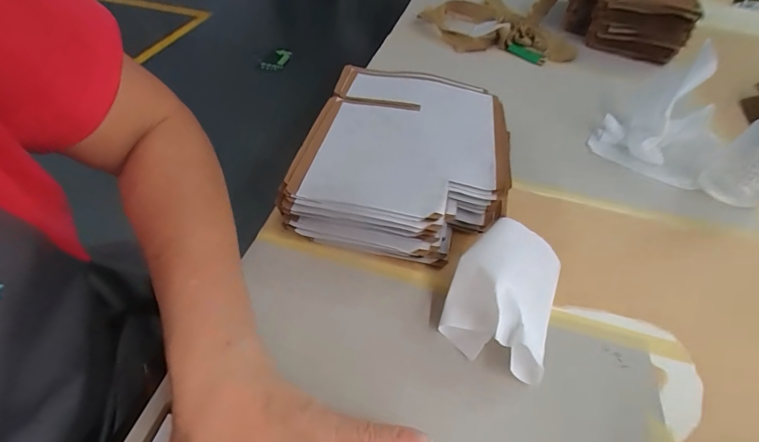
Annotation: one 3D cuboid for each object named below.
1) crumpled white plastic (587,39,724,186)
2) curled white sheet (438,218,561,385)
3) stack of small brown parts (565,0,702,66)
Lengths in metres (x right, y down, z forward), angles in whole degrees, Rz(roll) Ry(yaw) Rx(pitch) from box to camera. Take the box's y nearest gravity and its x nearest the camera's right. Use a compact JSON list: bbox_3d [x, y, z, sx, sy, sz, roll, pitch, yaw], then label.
[{"bbox_3d":[0.368,-0.129,0.478,0.109,0.112,0.134,-24,54,-23],"label":"crumpled white plastic"},{"bbox_3d":[0.105,0.059,0.315,0.086,0.034,0.119,20,71,0],"label":"curled white sheet"},{"bbox_3d":[0.476,-0.397,0.728,0.220,0.104,0.098,24,51,17],"label":"stack of small brown parts"}]

